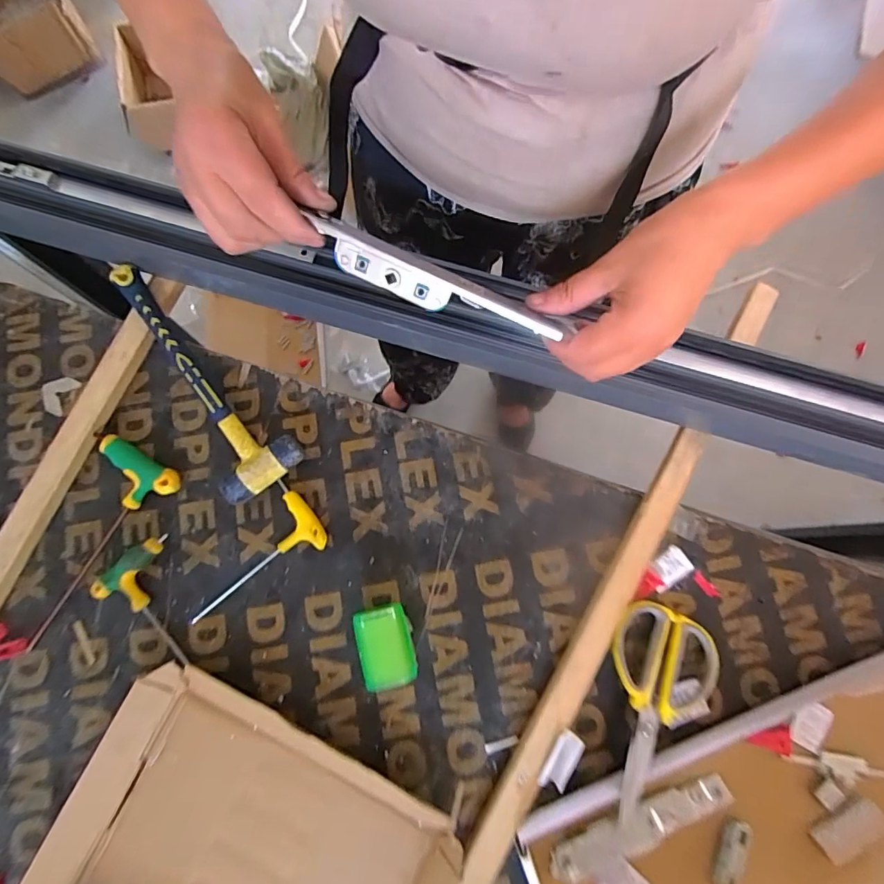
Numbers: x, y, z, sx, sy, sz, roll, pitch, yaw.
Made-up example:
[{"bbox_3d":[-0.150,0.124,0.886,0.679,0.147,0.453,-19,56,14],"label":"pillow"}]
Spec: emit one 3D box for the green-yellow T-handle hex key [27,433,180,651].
[{"bbox_3d":[-0.336,0.081,0.435,0.094,0.022,0.189,36,80,7],"label":"green-yellow T-handle hex key"}]

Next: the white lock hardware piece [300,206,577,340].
[{"bbox_3d":[-0.001,-0.105,0.323,0.170,0.019,0.025,20,78,-5],"label":"white lock hardware piece"}]

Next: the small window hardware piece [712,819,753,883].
[{"bbox_3d":[0.231,0.331,0.383,0.017,0.013,0.053,23,79,5],"label":"small window hardware piece"}]

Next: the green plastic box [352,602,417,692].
[{"bbox_3d":[-0.047,0.174,0.411,0.046,0.031,0.064,-13,78,-3],"label":"green plastic box"}]

